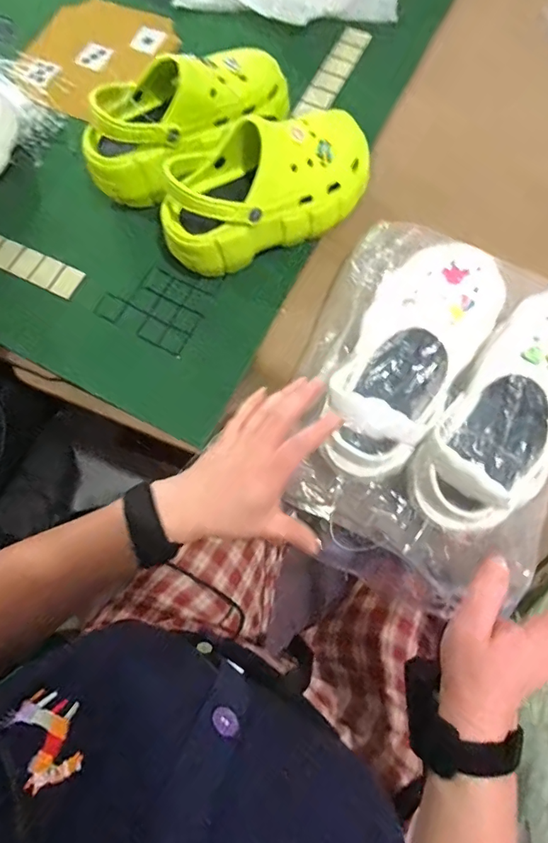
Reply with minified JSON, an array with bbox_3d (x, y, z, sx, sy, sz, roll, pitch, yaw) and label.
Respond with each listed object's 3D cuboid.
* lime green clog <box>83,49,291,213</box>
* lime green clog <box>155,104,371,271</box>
[{"bbox_3d":[-0.103,-0.352,0.574,0.248,0.112,0.097,-31,73,-8],"label":"lime green clog"},{"bbox_3d":[-0.013,-0.260,0.545,0.240,0.109,0.104,-21,72,-4],"label":"lime green clog"}]

